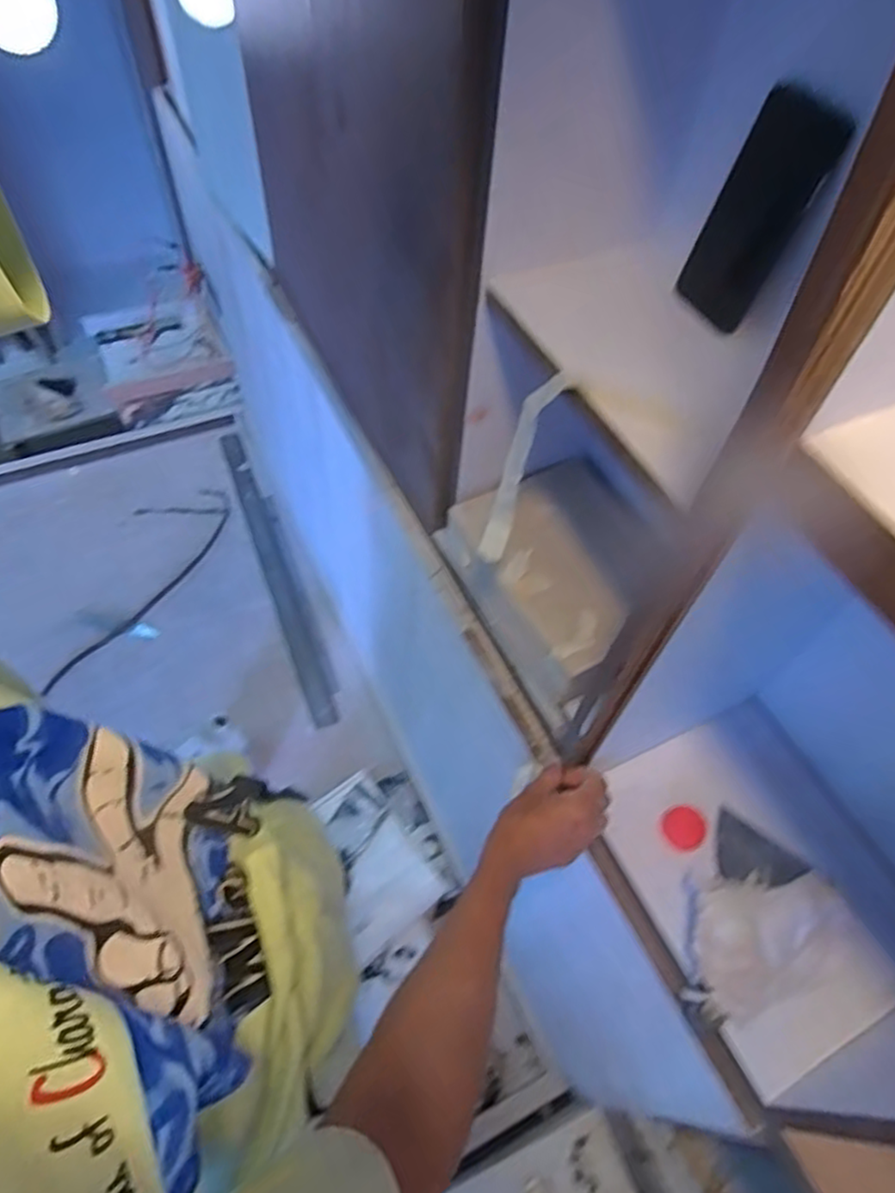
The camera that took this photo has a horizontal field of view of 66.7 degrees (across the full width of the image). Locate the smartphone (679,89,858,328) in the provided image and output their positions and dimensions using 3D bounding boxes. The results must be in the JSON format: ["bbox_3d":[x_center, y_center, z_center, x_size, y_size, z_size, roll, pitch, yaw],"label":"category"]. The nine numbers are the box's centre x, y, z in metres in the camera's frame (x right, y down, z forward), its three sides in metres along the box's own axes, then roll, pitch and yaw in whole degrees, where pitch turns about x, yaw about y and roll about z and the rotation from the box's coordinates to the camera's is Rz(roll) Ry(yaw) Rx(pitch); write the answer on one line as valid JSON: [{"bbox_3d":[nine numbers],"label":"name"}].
[{"bbox_3d":[0.254,-0.311,0.563,0.064,0.169,0.005,32,51,11],"label":"smartphone"}]

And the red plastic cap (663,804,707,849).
[{"bbox_3d":[0.242,0.236,0.694,0.043,0.005,0.041,2,56,-3],"label":"red plastic cap"}]

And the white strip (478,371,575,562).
[{"bbox_3d":[0.068,-0.111,0.610,0.049,0.191,0.069,16,57,7],"label":"white strip"}]

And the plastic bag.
[{"bbox_3d":[0.294,0.301,0.616,0.170,0.063,0.108,-15,59,-14],"label":"plastic bag"}]

